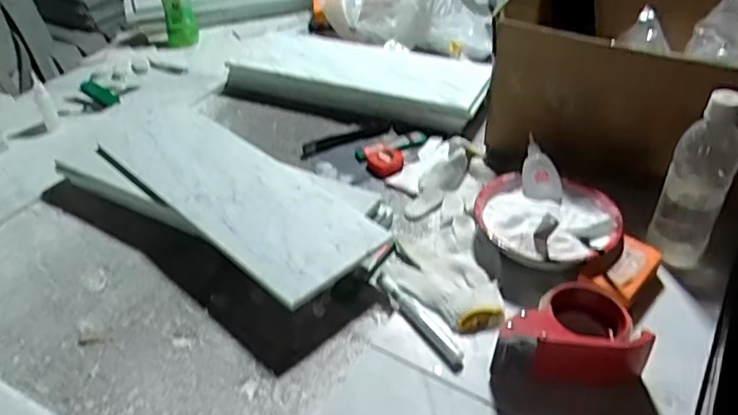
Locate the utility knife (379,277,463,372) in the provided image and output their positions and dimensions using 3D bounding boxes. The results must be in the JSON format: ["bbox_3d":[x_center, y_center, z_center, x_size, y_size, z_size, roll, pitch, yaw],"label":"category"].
[{"bbox_3d":[0.052,0.122,0.666,0.022,0.007,0.150,-25,43,-24],"label":"utility knife"}]

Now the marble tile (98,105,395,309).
[{"bbox_3d":[-0.196,-0.039,0.808,0.156,0.018,0.488,-33,49,-29],"label":"marble tile"}]

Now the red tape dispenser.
[{"bbox_3d":[0.200,0.119,0.609,0.140,0.057,0.095,2,39,8],"label":"red tape dispenser"}]

